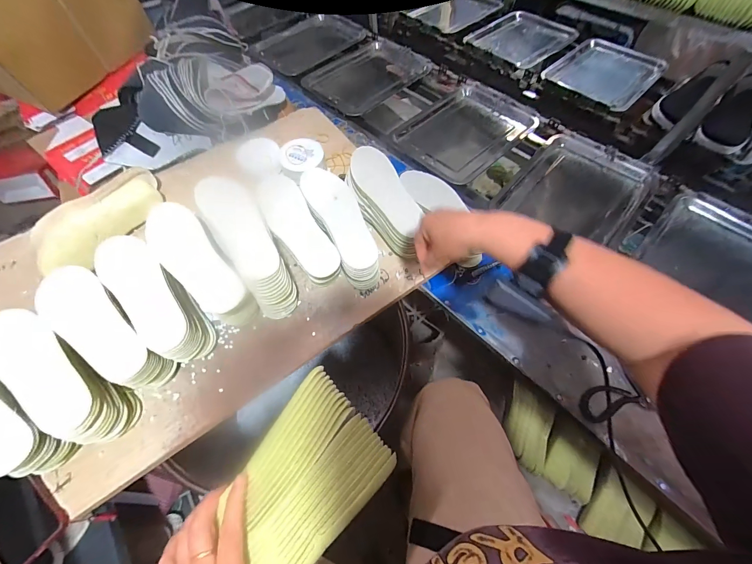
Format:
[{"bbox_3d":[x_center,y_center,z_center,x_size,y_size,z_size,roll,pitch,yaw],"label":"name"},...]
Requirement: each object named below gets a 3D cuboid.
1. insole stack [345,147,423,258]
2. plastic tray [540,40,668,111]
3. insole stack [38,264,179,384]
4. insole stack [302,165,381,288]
[{"bbox_3d":[0.016,-0.163,0.683,0.100,0.092,0.271,-23,63,-12],"label":"insole stack"},{"bbox_3d":[0.790,-0.724,1.083,0.282,0.027,0.444,40,68,20],"label":"plastic tray"},{"bbox_3d":[-0.442,0.081,0.536,0.249,0.110,0.089,34,66,18],"label":"insole stack"},{"bbox_3d":[-0.070,-0.113,0.646,0.093,0.086,0.260,-21,63,-11],"label":"insole stack"}]

